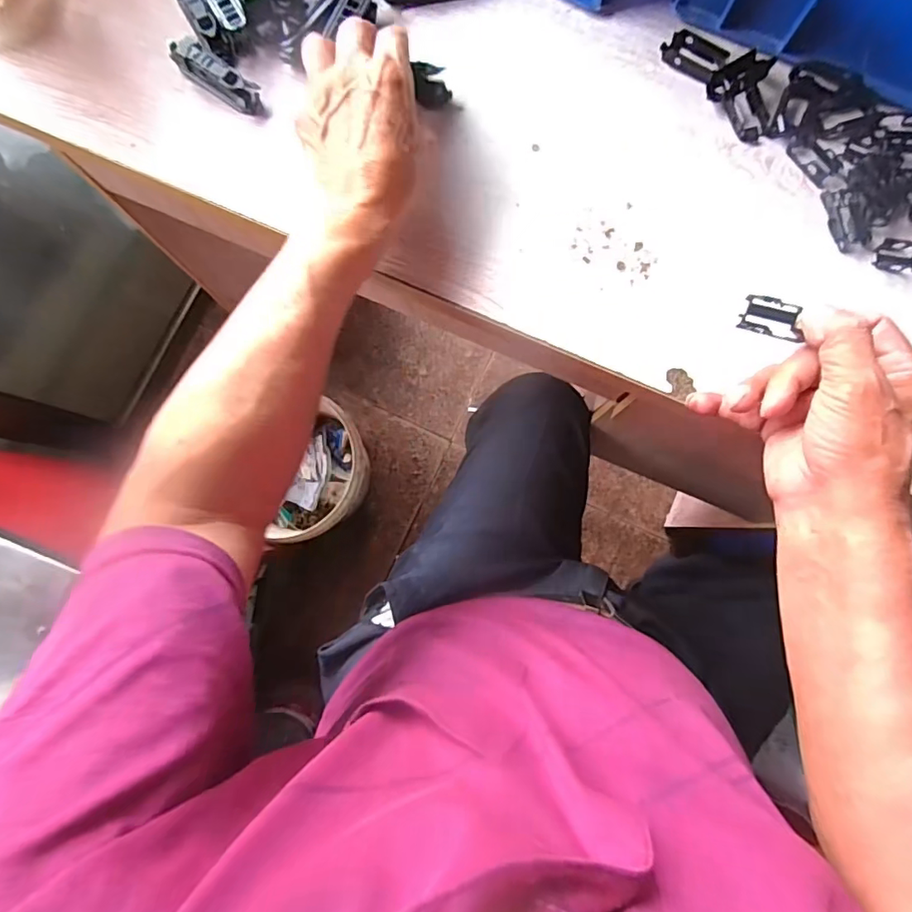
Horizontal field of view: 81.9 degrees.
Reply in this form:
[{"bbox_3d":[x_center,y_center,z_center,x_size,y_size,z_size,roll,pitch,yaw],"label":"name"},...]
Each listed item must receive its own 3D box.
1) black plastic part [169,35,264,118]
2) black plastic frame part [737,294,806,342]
[{"bbox_3d":[-0.179,-0.283,0.391,0.074,0.023,0.023,34,85,4],"label":"black plastic part"},{"bbox_3d":[0.185,-0.082,0.310,0.031,0.012,0.020,21,128,21],"label":"black plastic frame part"}]

